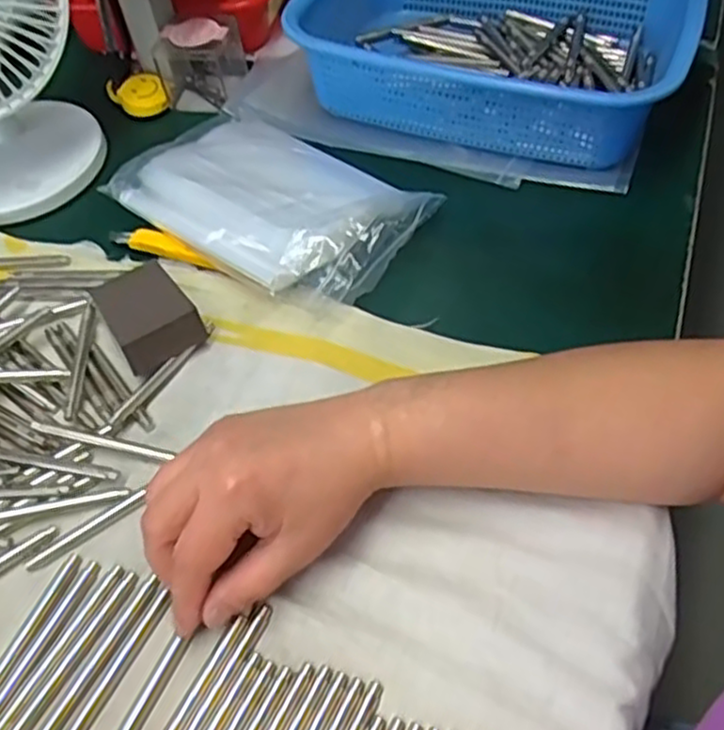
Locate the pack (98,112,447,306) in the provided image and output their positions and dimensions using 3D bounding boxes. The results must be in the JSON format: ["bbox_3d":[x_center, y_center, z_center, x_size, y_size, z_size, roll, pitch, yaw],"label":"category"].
[{"bbox_3d":[-0.063,-0.122,0.514,0.205,0.037,0.130,33,63,26],"label":"pack"}]

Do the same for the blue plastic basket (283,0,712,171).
[{"bbox_3d":[0.097,-0.249,0.562,0.285,0.077,0.204,20,58,19],"label":"blue plastic basket"}]

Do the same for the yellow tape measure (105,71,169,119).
[{"bbox_3d":[-0.191,-0.230,0.629,0.044,0.022,0.037,-22,55,-11],"label":"yellow tape measure"}]

